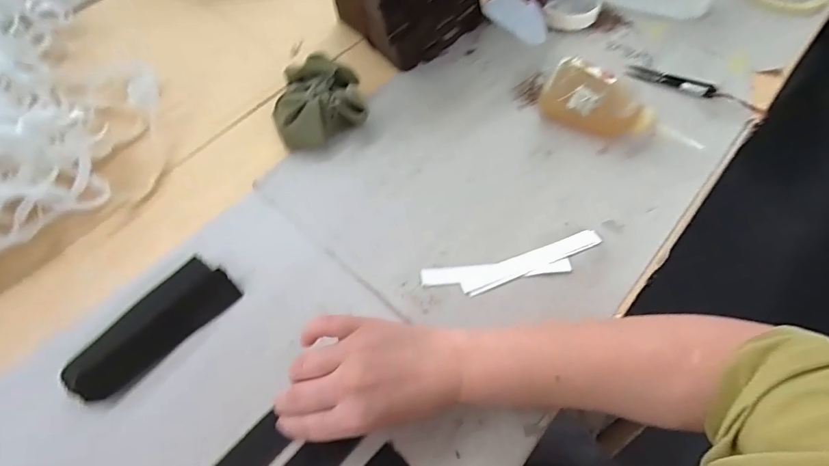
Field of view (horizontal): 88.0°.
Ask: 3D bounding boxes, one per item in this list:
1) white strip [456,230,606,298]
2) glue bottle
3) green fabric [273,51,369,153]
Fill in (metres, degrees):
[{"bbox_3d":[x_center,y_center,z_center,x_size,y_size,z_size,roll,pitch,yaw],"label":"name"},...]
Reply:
[{"bbox_3d":[0.113,0.026,0.413,0.144,0.008,0.021,-20,60,-7],"label":"white strip"},{"bbox_3d":[0.225,-0.128,0.469,0.172,0.068,0.045,24,65,13],"label":"glue bottle"},{"bbox_3d":[-0.107,-0.144,0.479,0.103,0.056,0.087,-17,63,-8],"label":"green fabric"}]

